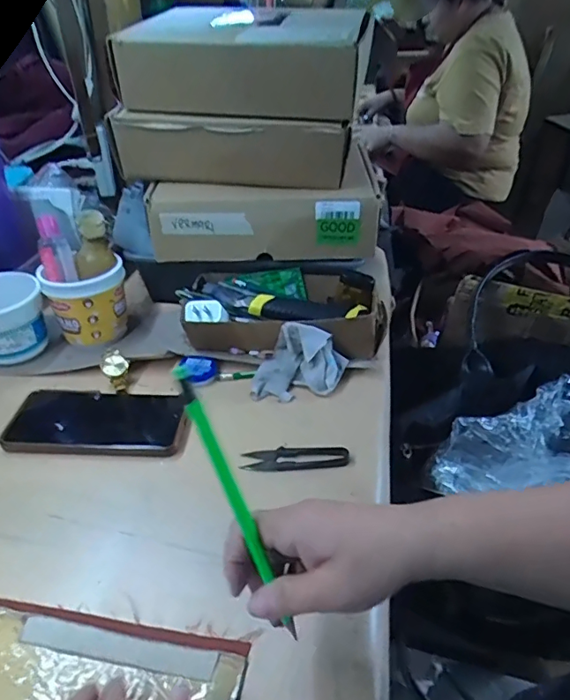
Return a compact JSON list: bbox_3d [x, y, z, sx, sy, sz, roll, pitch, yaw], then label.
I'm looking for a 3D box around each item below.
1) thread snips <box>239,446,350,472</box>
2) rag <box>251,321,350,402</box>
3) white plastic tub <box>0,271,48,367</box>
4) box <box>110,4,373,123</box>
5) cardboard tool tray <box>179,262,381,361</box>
[{"bbox_3d":[0.010,0.098,0.465,0.096,0.008,0.023,1,36,1],"label":"thread snips"},{"bbox_3d":[0.016,0.011,0.540,0.091,0.056,0.065,8,37,10],"label":"rag"},{"bbox_3d":[-0.325,-0.035,0.588,0.088,0.079,0.085,-30,46,-35],"label":"white plastic tub"},{"bbox_3d":[-0.042,-0.333,0.585,0.262,0.097,0.156,9,37,11],"label":"box"},{"bbox_3d":[-0.003,-0.041,0.596,0.224,0.081,0.103,3,36,3],"label":"cardboard tool tray"}]

